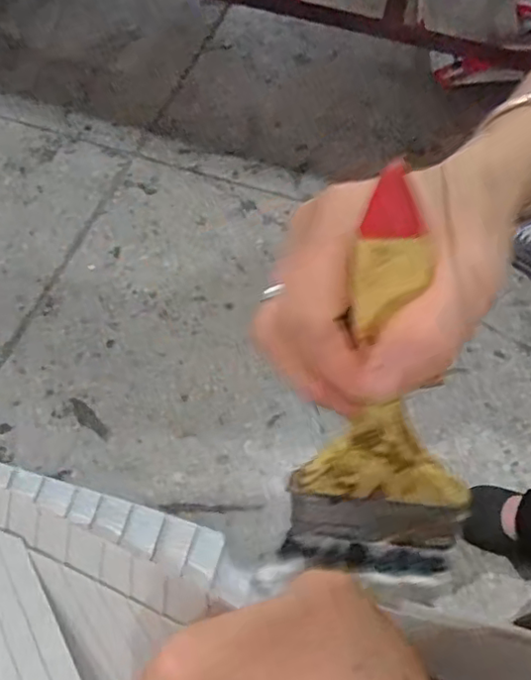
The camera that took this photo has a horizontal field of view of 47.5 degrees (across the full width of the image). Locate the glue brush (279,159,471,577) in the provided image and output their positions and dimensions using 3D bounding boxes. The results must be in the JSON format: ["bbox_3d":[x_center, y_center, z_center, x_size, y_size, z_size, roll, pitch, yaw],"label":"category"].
[{"bbox_3d":[0.050,0.027,0.224,0.067,0.170,0.009,6,32,1],"label":"glue brush"}]

